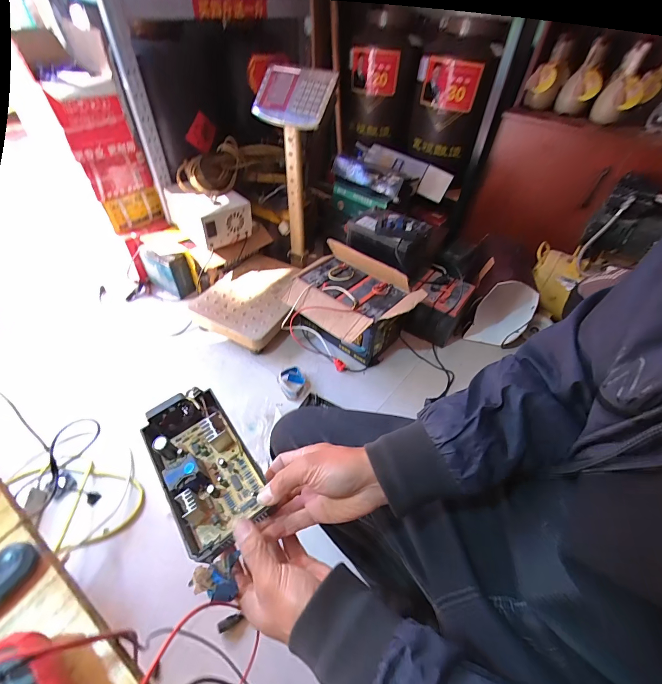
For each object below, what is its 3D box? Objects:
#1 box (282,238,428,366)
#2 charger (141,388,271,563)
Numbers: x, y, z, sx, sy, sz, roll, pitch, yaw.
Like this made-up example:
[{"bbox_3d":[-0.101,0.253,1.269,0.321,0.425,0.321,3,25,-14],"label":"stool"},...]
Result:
[{"bbox_3d":[0.060,-0.099,1.083,0.393,0.271,0.282,25,50,19],"label":"box"},{"bbox_3d":[-0.148,0.139,0.392,0.095,0.049,0.184,-27,54,-27],"label":"charger"}]

